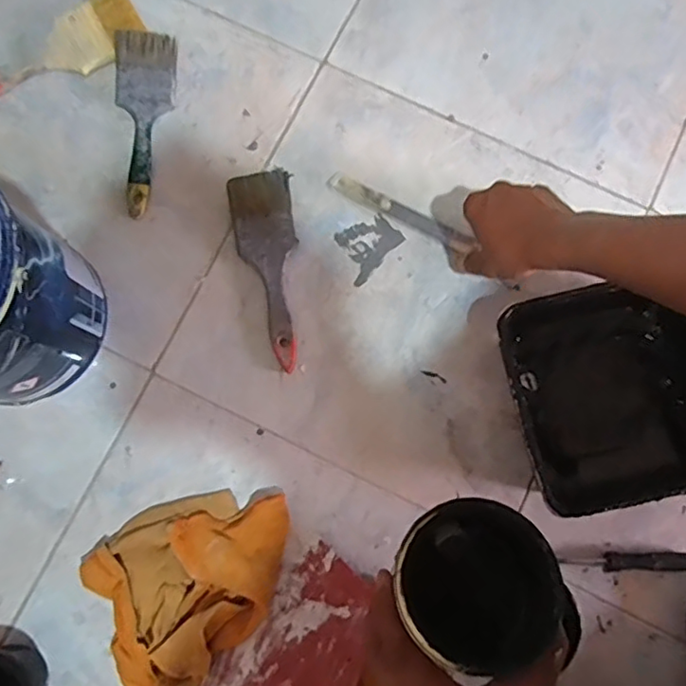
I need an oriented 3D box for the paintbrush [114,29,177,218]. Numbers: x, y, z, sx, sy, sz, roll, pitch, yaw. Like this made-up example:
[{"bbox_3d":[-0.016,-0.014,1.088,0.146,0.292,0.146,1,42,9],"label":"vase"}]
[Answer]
[{"bbox_3d":[-0.215,-0.243,0.662,0.062,0.021,0.207,-4,80,-2],"label":"paintbrush"}]

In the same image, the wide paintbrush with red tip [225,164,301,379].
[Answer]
[{"bbox_3d":[-0.079,-0.079,0.634,0.063,0.022,0.208,-6,80,-2],"label":"wide paintbrush with red tip"}]

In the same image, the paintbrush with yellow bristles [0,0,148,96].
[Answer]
[{"bbox_3d":[-0.315,-0.317,0.672,0.204,0.024,0.070,-35,82,-7],"label":"paintbrush with yellow bristles"}]

